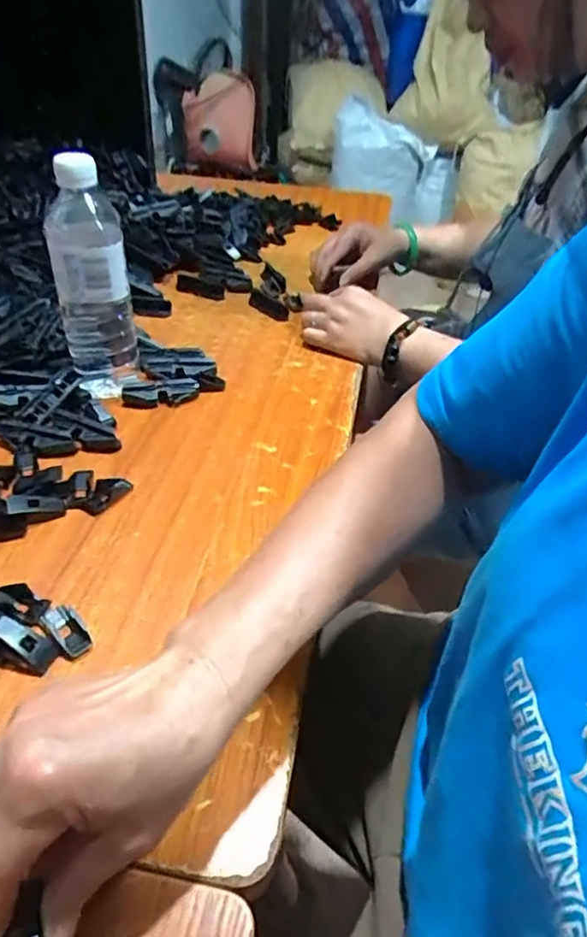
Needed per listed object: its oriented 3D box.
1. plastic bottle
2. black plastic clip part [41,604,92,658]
[{"bbox_3d":[-0.184,-0.169,0.544,0.064,0.202,0.055,-8,41,-15],"label":"plastic bottle"},{"bbox_3d":[-0.143,0.101,0.370,0.018,0.007,0.040,-29,50,-34],"label":"black plastic clip part"}]

